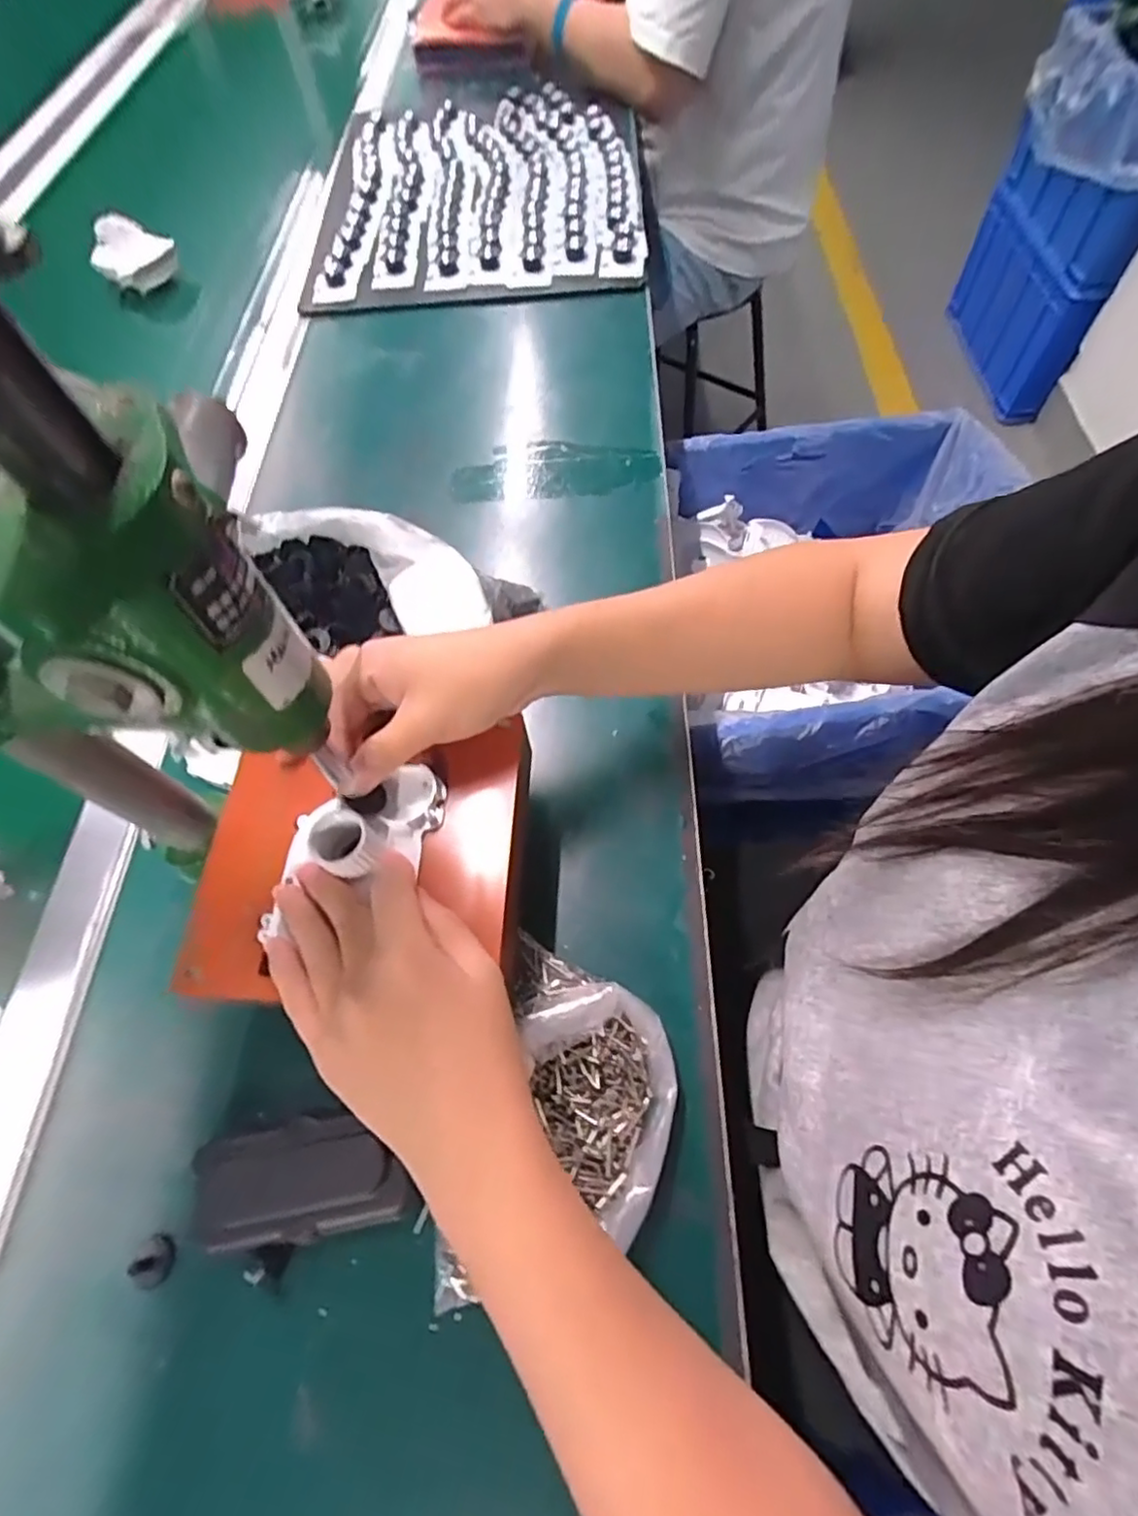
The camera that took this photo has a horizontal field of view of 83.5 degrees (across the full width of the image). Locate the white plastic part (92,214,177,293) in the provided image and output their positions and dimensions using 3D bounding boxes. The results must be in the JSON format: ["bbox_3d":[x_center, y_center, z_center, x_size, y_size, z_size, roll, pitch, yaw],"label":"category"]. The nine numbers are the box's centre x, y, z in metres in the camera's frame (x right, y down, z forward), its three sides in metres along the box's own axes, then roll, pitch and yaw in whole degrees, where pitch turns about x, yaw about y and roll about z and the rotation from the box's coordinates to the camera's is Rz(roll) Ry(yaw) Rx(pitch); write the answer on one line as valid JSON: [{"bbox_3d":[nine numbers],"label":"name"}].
[{"bbox_3d":[-0.455,-0.519,0.658,0.094,0.031,0.064,30,67,14],"label":"white plastic part"}]

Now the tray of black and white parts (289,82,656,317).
[{"bbox_3d":[-0.091,-0.640,0.715,0.342,0.029,0.404,0,63,3],"label":"tray of black and white parts"}]

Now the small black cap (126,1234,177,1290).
[{"bbox_3d":[-0.194,0.235,0.296,0.015,0.013,0.020,6,63,6],"label":"small black cap"}]

